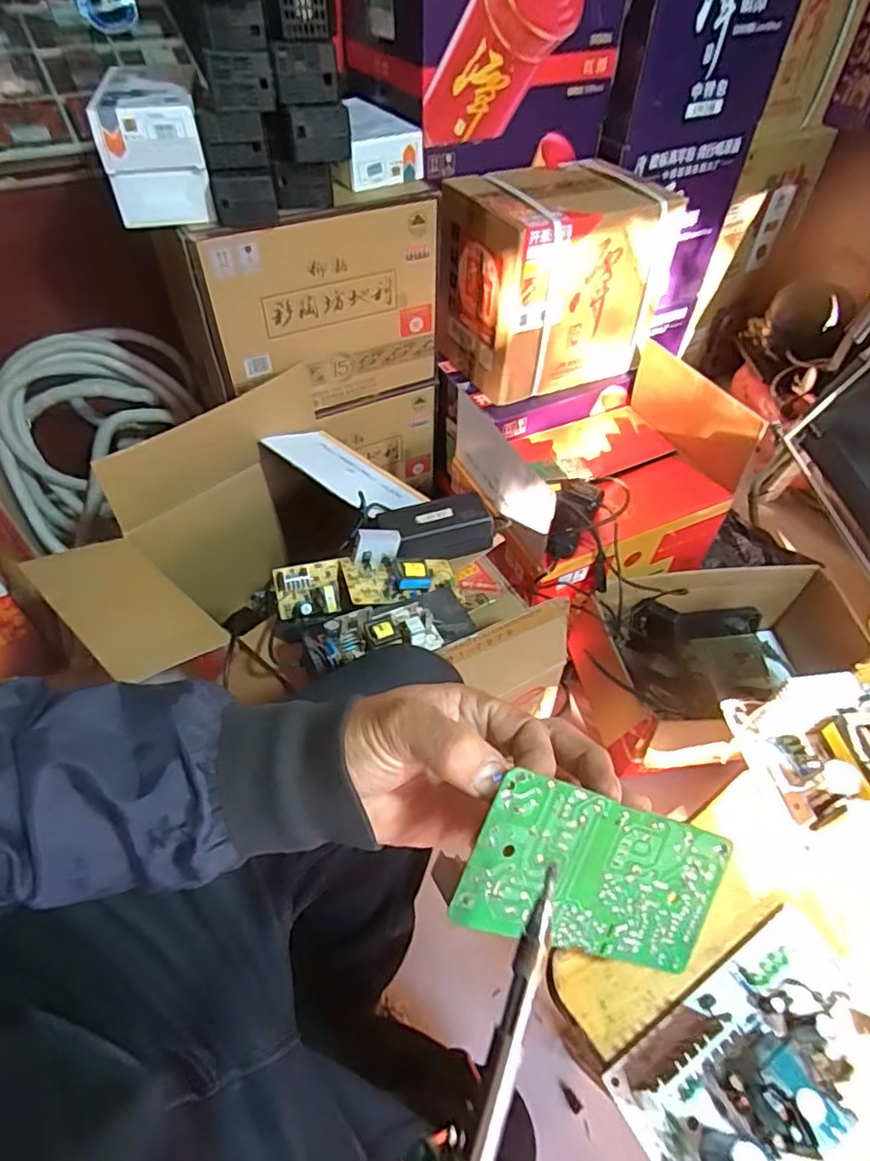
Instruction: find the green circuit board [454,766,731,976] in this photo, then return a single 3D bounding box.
[{"bbox_3d":[0.076,0.135,0.278,0.131,0.004,0.069,23,89,-19],"label":"green circuit board"}]

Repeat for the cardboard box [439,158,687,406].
[{"bbox_3d":[0.195,-0.518,1.063,0.330,0.284,0.233,-21,53,-19],"label":"cardboard box"}]

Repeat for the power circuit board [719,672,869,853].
[{"bbox_3d":[0.287,0.106,0.392,0.149,0.053,0.106,-2,50,-4],"label":"power circuit board"}]

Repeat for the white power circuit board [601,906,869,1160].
[{"bbox_3d":[0.162,0.230,0.295,0.142,0.043,0.076,-24,54,-20],"label":"white power circuit board"}]

